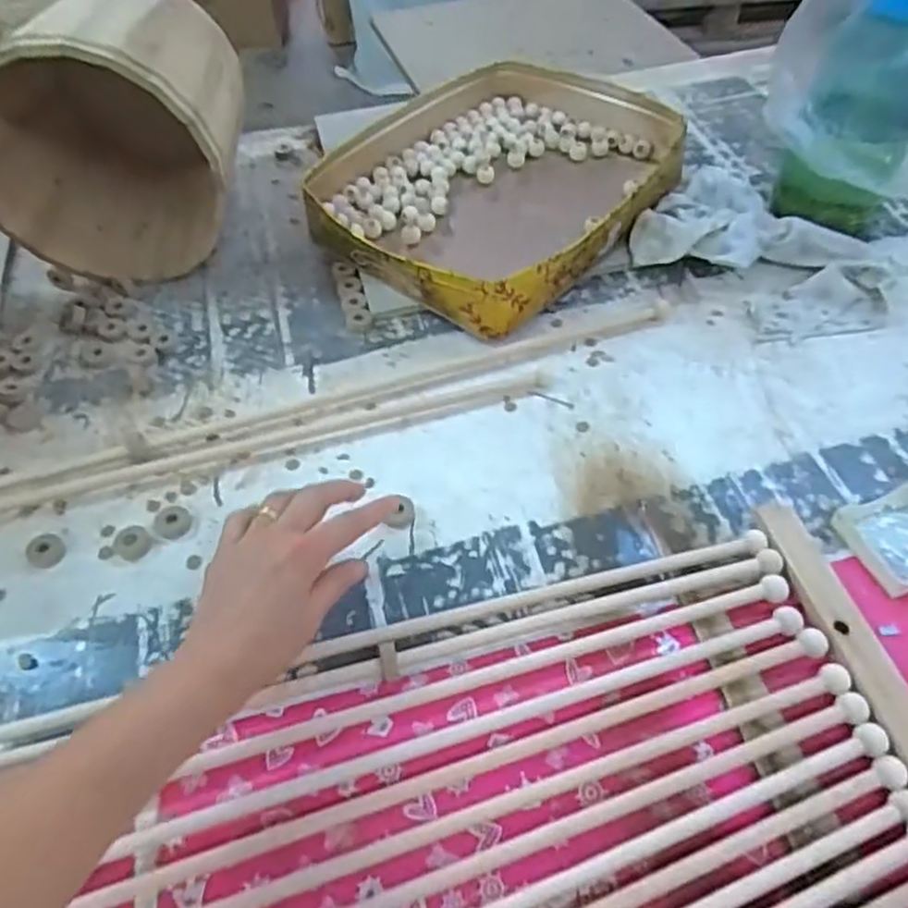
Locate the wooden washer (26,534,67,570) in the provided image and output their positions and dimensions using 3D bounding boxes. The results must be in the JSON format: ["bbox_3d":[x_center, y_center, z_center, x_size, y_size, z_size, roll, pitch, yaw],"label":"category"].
[{"bbox_3d":[-0.310,0.073,0.540,0.025,0.010,0.029,-38,62,-24],"label":"wooden washer"}]

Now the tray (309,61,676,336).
[{"bbox_3d":[0.044,-0.292,0.773,0.311,0.074,0.376,32,60,21],"label":"tray"}]

